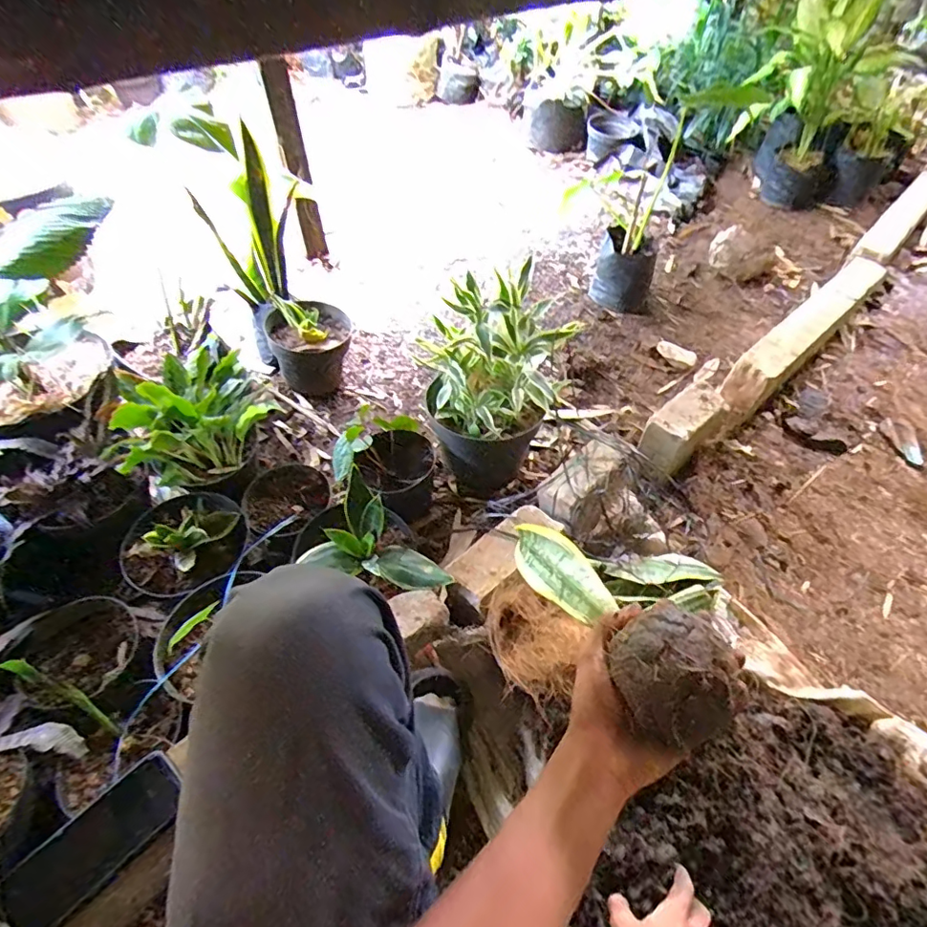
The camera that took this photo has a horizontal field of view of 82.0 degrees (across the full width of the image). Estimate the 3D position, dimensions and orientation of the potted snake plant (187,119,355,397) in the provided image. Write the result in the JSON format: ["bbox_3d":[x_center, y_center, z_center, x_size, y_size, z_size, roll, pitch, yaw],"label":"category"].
[{"bbox_3d":[-0.359,-0.360,1.103,0.185,0.457,0.232,-31,55,-21],"label":"potted snake plant"}]

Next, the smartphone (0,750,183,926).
[{"bbox_3d":[-0.361,0.371,0.530,0.082,0.013,0.154,26,48,30],"label":"smartphone"}]

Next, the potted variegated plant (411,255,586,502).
[{"bbox_3d":[0.053,-0.123,0.943,0.198,0.359,0.193,-32,56,-21],"label":"potted variegated plant"}]

